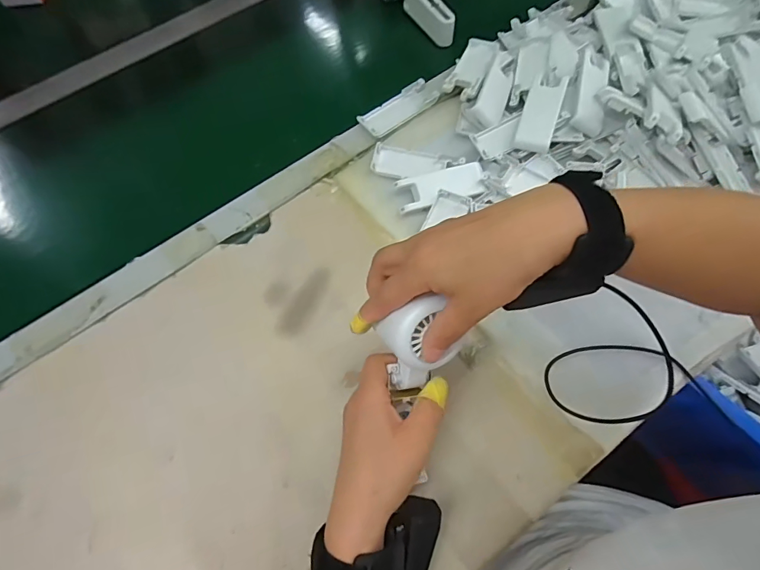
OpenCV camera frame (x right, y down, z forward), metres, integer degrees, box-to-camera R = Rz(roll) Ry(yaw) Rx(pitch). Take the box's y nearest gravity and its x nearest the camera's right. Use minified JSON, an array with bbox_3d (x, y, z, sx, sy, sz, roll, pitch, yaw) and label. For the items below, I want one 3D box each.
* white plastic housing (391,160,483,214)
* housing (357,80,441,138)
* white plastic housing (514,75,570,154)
[{"bbox_3d":[0.069,-0.111,0.479,0.099,0.009,0.042,-15,66,-5],"label":"white plastic housing"},{"bbox_3d":[0.024,-0.226,0.546,0.105,0.014,0.041,-39,70,-15],"label":"housing"},{"bbox_3d":[0.182,-0.193,0.482,0.039,0.033,0.091,18,67,9],"label":"white plastic housing"}]

